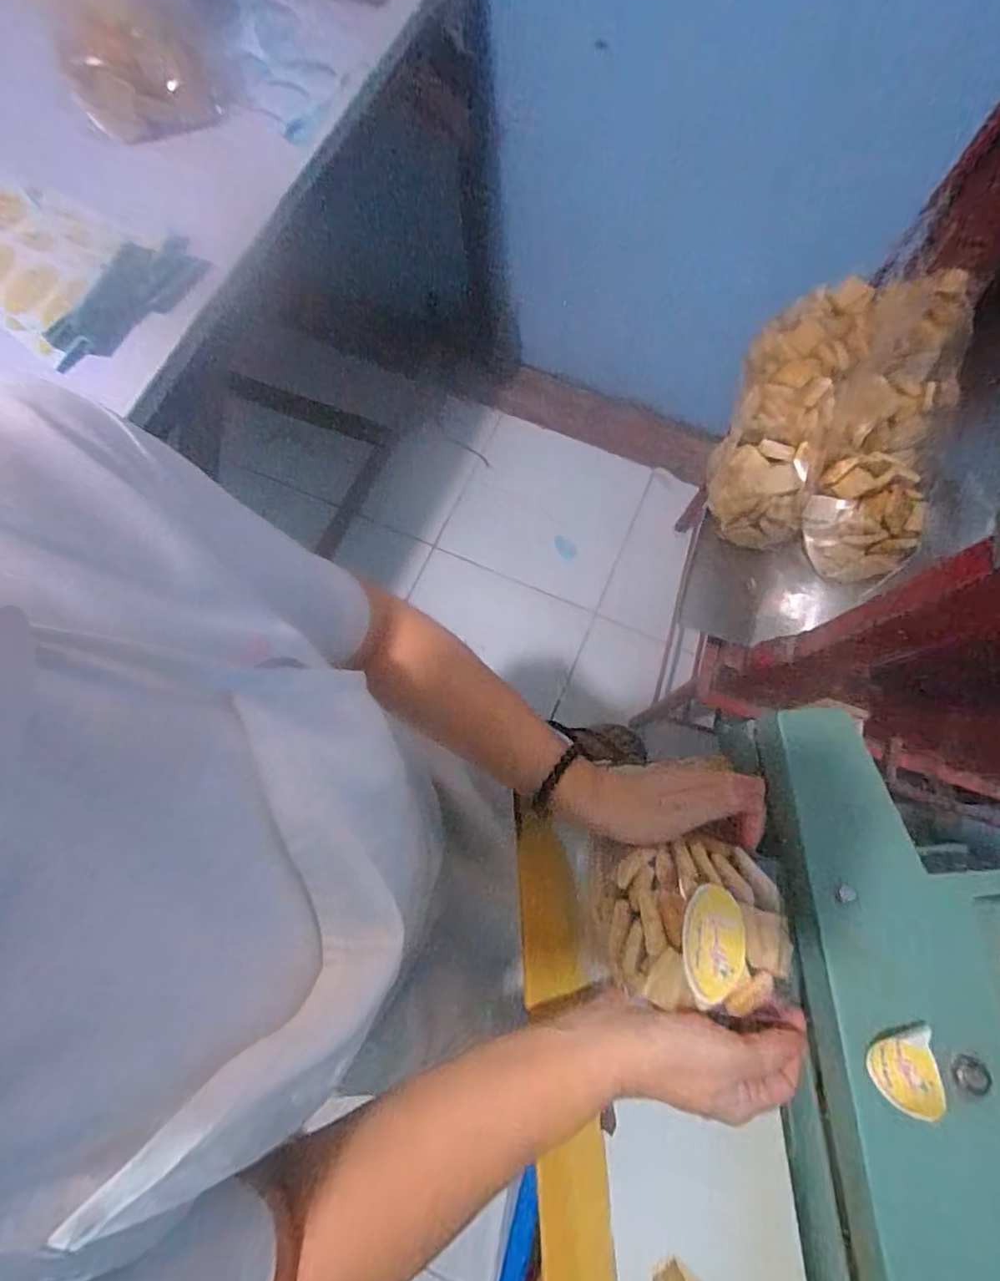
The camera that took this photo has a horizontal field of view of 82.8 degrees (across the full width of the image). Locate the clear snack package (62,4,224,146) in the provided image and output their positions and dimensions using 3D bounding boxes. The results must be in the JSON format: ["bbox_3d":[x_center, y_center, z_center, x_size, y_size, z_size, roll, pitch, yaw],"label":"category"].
[{"bbox_3d":[-0.384,-0.600,0.604,0.144,0.084,0.078,-12,75,-3],"label":"clear snack package"}]

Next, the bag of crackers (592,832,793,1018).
[{"bbox_3d":[0.123,0.178,0.361,0.118,0.045,0.093,3,75,1],"label":"bag of crackers"}]

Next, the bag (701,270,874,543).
[{"bbox_3d":[0.335,-0.268,0.665,0.113,0.097,0.305,19,76,5],"label":"bag"}]

